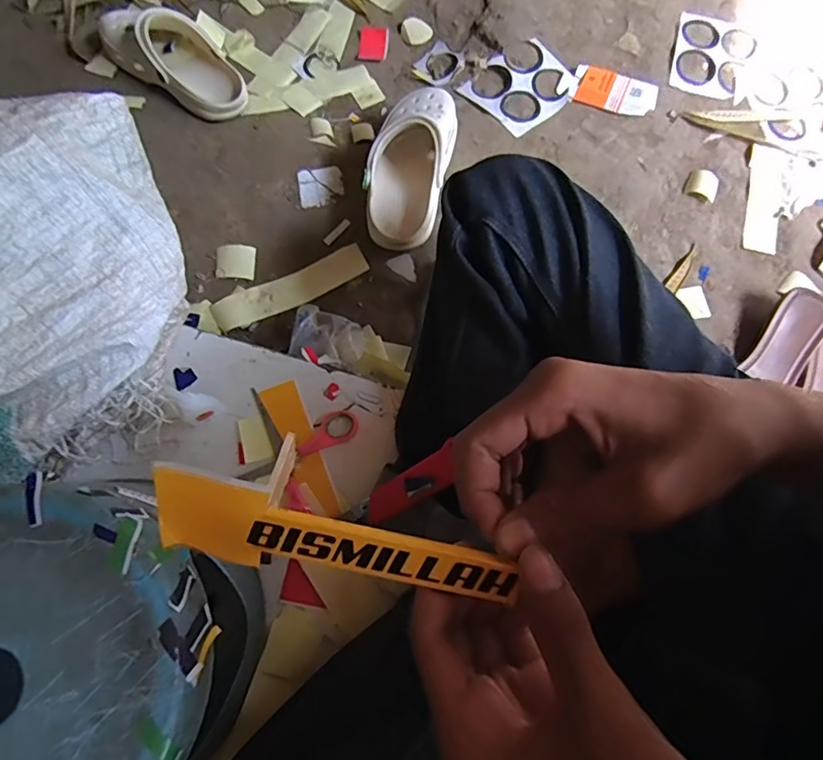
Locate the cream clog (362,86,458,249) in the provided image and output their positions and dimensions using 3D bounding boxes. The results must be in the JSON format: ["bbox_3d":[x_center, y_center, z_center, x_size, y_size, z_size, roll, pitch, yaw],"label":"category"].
[{"bbox_3d":[-0.002,-0.274,0.663,0.098,0.094,0.229,12,76,-1],"label":"cream clog"}]

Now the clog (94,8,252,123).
[{"bbox_3d":[-0.336,-0.463,0.731,0.234,0.072,0.099,34,76,4],"label":"clog"}]

